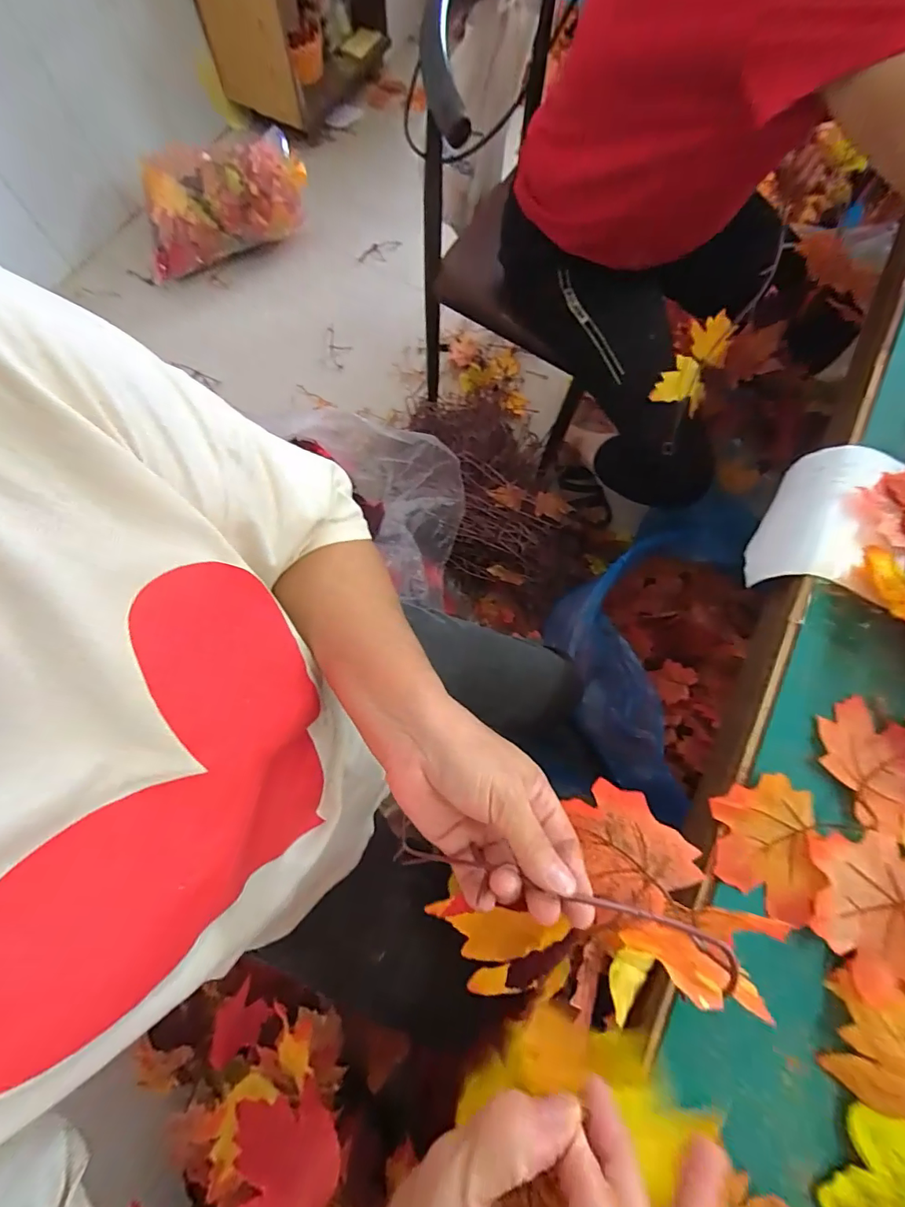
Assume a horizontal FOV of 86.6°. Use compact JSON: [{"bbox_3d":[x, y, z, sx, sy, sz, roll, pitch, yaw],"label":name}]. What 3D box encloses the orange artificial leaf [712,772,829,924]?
[{"bbox_3d":[0.209,0.161,0.319,0.065,0.015,0.086,6,74,0],"label":"orange artificial leaf"}]

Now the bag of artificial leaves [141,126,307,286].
[{"bbox_3d":[-0.611,-1.067,1.289,0.400,0.224,0.209,-1,74,-1],"label":"bag of artificial leaves"}]

